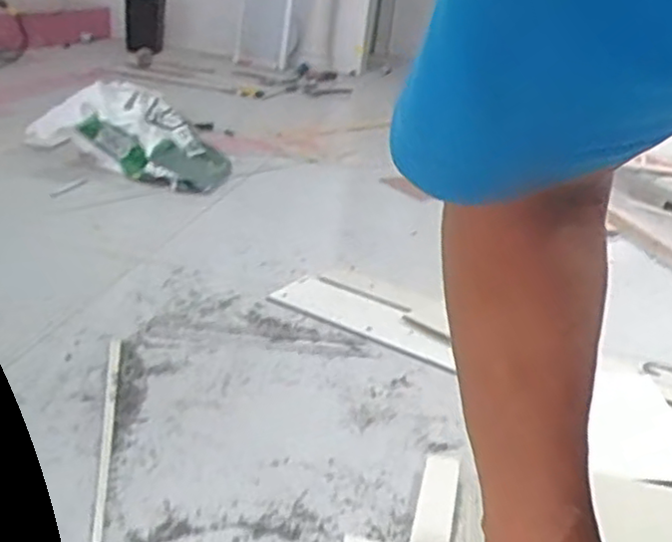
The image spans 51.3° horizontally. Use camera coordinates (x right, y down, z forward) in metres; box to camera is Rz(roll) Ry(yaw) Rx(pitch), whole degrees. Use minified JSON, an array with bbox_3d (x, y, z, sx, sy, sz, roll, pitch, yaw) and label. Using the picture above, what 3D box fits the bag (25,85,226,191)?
[{"bbox_3d":[-0.428,-0.289,1.509,0.410,0.179,0.143,18,20,-17],"label":"bag"}]

